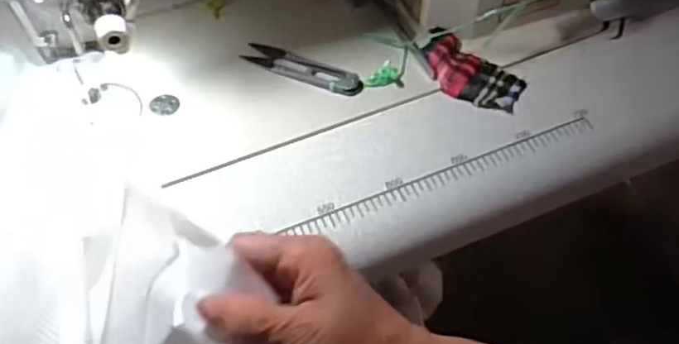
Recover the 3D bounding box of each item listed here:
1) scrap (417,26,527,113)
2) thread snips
[{"bbox_3d":[0.096,-0.077,0.490,0.085,0.019,0.044,37,62,25],"label":"scrap"},{"bbox_3d":[-0.029,-0.079,0.501,0.096,0.012,0.020,22,57,17],"label":"thread snips"}]

